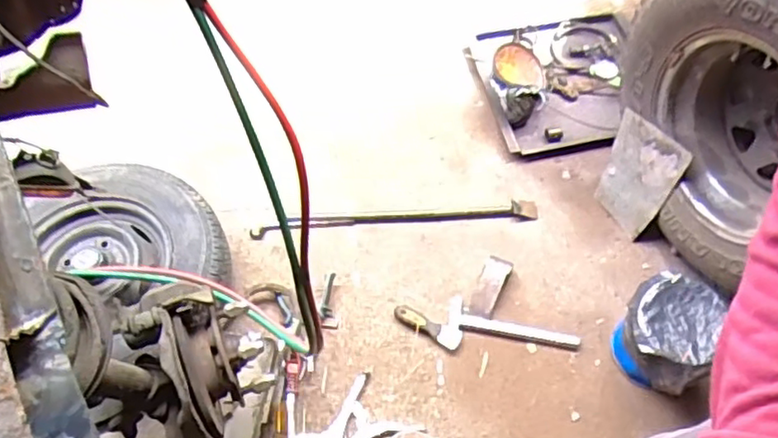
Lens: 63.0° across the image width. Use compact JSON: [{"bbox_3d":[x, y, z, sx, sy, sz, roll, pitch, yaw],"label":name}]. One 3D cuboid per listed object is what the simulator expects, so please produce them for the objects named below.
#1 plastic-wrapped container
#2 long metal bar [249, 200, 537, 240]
[{"bbox_3d":[0.558,0.235,1.285,0.170,0.209,0.213,36,64,20],"label":"plastic-wrapped container"},{"bbox_3d":[0.018,-0.005,1.522,0.683,0.023,0.048,-4,58,-4],"label":"long metal bar"}]

